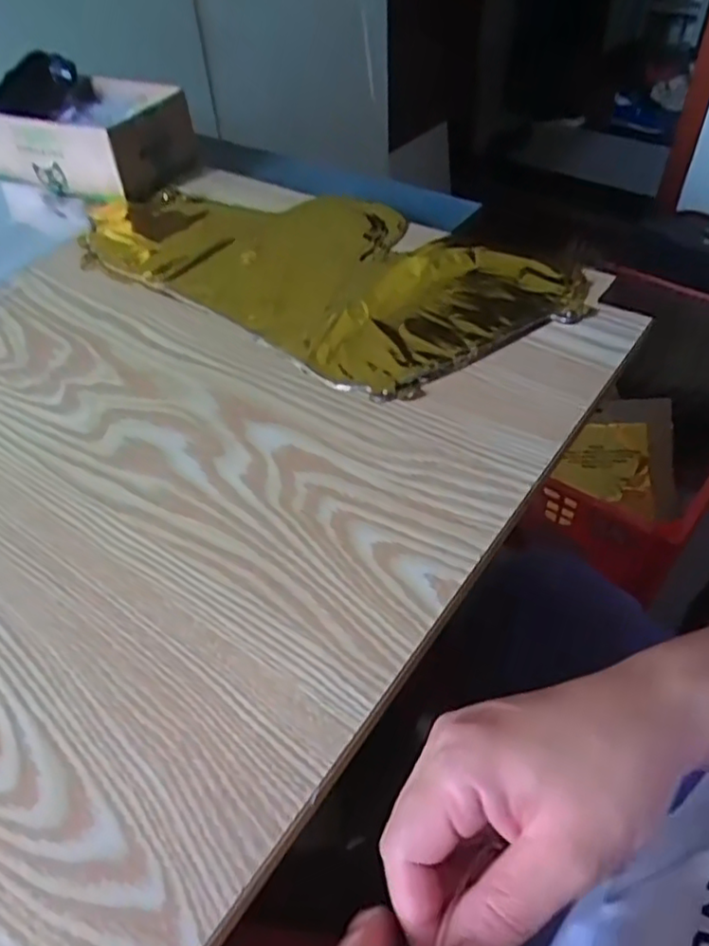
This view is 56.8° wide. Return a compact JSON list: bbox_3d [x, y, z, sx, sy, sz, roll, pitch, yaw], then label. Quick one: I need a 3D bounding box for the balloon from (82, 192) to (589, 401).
[{"bbox_3d":[-0.048,-0.182,0.548,0.422,0.014,0.206,29,56,29],"label":"balloon"}]

